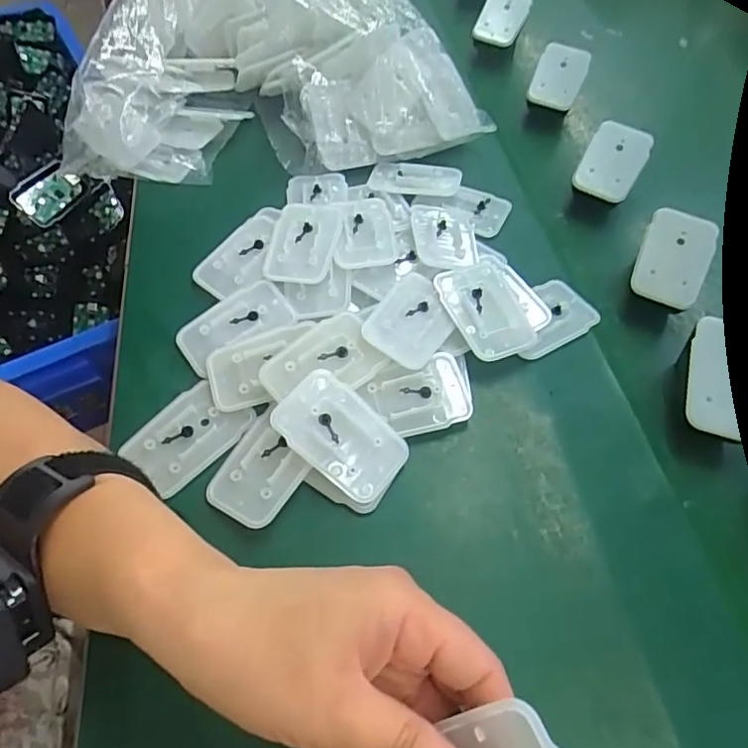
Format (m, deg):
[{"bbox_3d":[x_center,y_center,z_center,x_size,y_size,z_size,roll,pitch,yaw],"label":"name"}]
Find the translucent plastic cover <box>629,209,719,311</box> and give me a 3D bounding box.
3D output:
[{"bbox_3d":[0.194,-0.076,0.358,0.043,0.005,0.064,23,80,8],"label":"translucent plastic cover"}]

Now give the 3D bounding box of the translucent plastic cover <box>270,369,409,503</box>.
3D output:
[{"bbox_3d":[-0.017,0.033,0.293,0.070,0.004,0.044,40,70,1],"label":"translucent plastic cover"}]

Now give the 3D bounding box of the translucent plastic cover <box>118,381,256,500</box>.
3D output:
[{"bbox_3d":[-0.102,0.033,0.303,0.045,0.008,0.060,34,66,22],"label":"translucent plastic cover"}]

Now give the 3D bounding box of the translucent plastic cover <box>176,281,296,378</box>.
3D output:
[{"bbox_3d":[-0.086,-0.031,0.337,0.068,0.005,0.039,-28,61,-14],"label":"translucent plastic cover"}]

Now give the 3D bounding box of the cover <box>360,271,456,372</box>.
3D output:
[{"bbox_3d":[0.023,-0.034,0.329,0.043,0.010,0.061,28,63,19],"label":"cover"}]

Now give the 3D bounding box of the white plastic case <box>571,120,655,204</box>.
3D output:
[{"bbox_3d":[0.176,-0.157,0.410,0.042,0.008,0.060,29,83,12],"label":"white plastic case"}]

